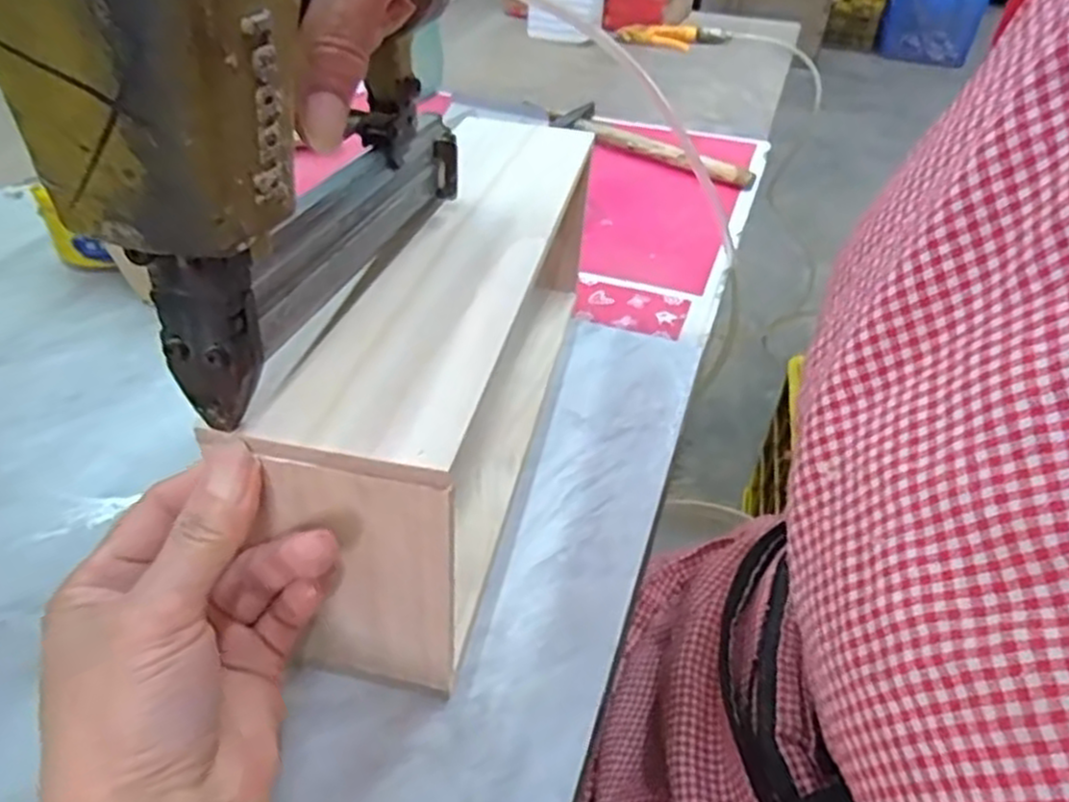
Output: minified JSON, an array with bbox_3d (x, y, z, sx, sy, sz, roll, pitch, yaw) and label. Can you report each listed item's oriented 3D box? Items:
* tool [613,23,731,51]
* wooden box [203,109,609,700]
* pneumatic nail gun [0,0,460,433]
[{"bbox_3d":[0.237,-0.623,1.310,0.200,0.029,0.074,-6,39,-14],"label":"tool"},{"bbox_3d":[-0.036,-0.033,0.408,0.078,0.135,0.332,10,41,6],"label":"wooden box"},{"bbox_3d":[-0.063,-0.108,0.251,0.054,0.156,0.197,18,40,16],"label":"pneumatic nail gun"}]

